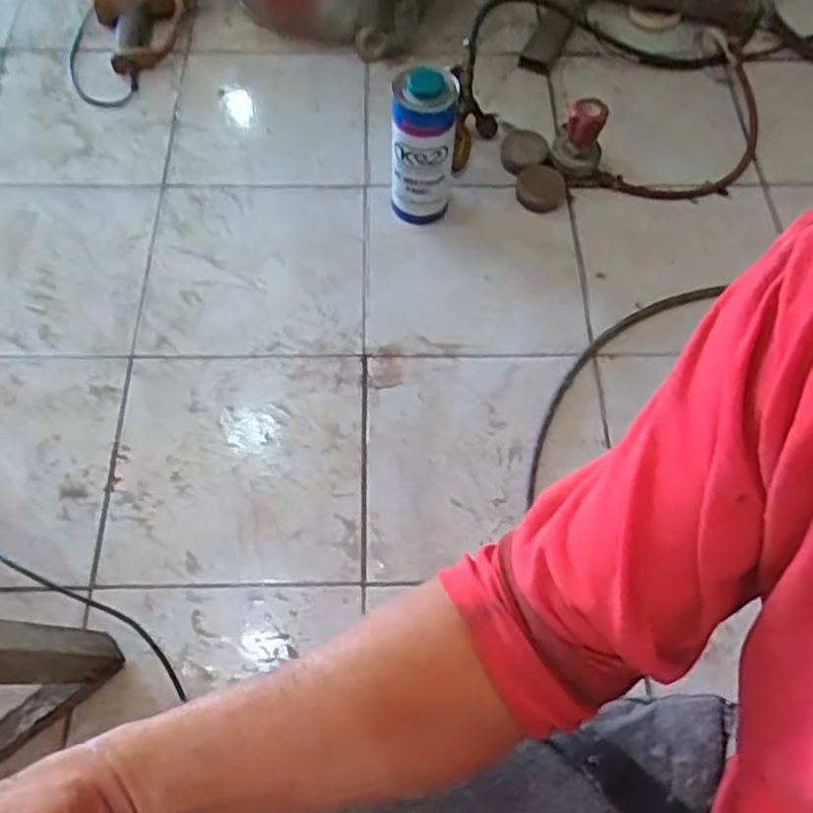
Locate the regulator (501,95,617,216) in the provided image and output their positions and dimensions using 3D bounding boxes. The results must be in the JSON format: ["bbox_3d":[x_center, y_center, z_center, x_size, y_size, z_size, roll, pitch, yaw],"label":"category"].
[{"bbox_3d":[0.227,-0.378,1.116,0.156,0.103,0.113,-27,65,-16],"label":"regulator"}]

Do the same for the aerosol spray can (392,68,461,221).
[{"bbox_3d":[0.023,-0.361,1.042,0.085,0.203,0.092,1,61,-1],"label":"aerosol spray can"}]

